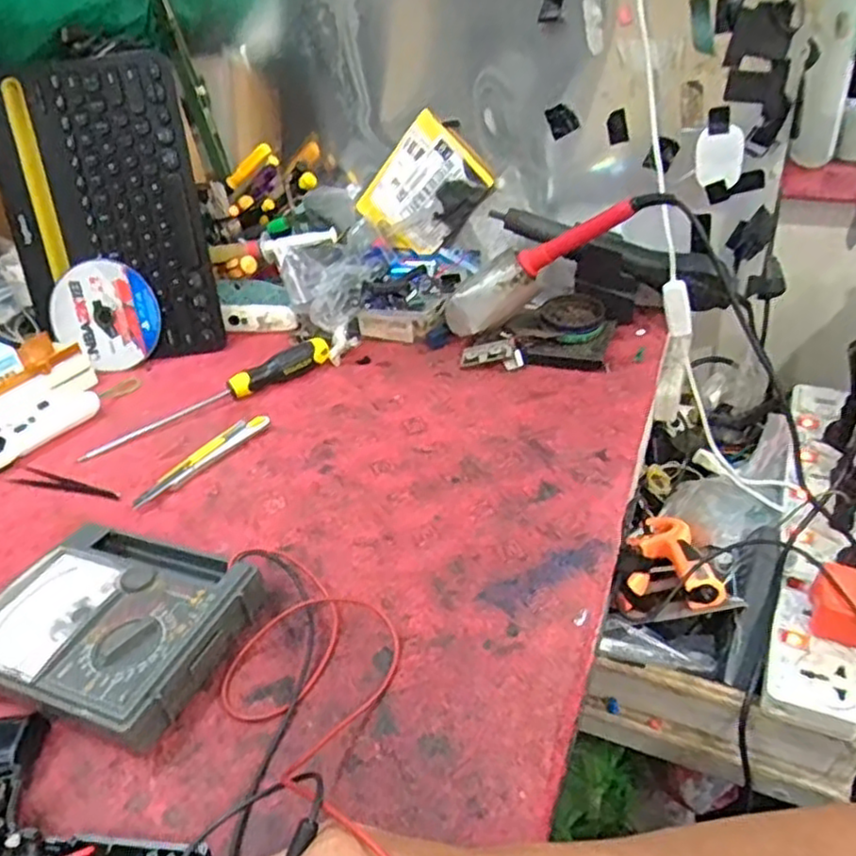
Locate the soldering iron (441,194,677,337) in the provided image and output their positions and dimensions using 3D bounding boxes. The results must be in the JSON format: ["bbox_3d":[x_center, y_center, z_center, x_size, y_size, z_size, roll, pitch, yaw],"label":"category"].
[{"bbox_3d":[0.107,-0.151,0.641,0.229,0.050,0.042,-30,22,31],"label":"soldering iron"}]

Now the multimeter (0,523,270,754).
[{"bbox_3d":[-0.196,0.122,0.439,0.152,0.037,0.124,10,37,22],"label":"multimeter"}]

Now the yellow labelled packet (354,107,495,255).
[{"bbox_3d":[-0.008,-0.262,0.777,0.111,0.131,0.020,49,31,6],"label":"yellow labelled packet"}]

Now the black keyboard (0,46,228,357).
[{"bbox_3d":[-0.326,-0.217,0.719,0.192,0.290,0.016,-6,17,0],"label":"black keyboard"}]

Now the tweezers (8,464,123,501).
[{"bbox_3d":[-0.304,0.048,0.594,0.120,0.004,0.021,11,37,23],"label":"tweezers"}]

